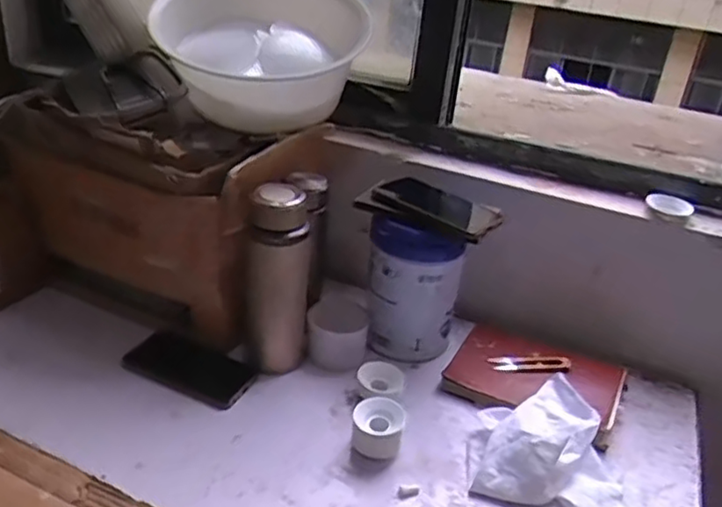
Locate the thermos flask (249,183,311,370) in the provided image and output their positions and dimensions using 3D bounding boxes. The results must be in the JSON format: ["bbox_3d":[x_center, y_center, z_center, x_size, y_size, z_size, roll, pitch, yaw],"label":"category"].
[{"bbox_3d":[-0.104,0.036,0.841,0.083,0.244,0.072,5,29,-4],"label":"thermos flask"}]

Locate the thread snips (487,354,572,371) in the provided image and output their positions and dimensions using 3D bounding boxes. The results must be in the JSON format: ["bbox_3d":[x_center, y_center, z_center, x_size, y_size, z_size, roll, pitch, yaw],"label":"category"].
[{"bbox_3d":[0.226,0.147,0.889,0.102,0.010,0.027,-4,25,18],"label":"thread snips"}]

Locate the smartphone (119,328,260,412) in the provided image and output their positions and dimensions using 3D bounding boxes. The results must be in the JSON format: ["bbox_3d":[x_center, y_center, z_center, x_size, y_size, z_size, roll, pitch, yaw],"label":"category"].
[{"bbox_3d":[-0.218,0.147,0.860,0.156,0.013,0.091,25,34,12],"label":"smartphone"}]

